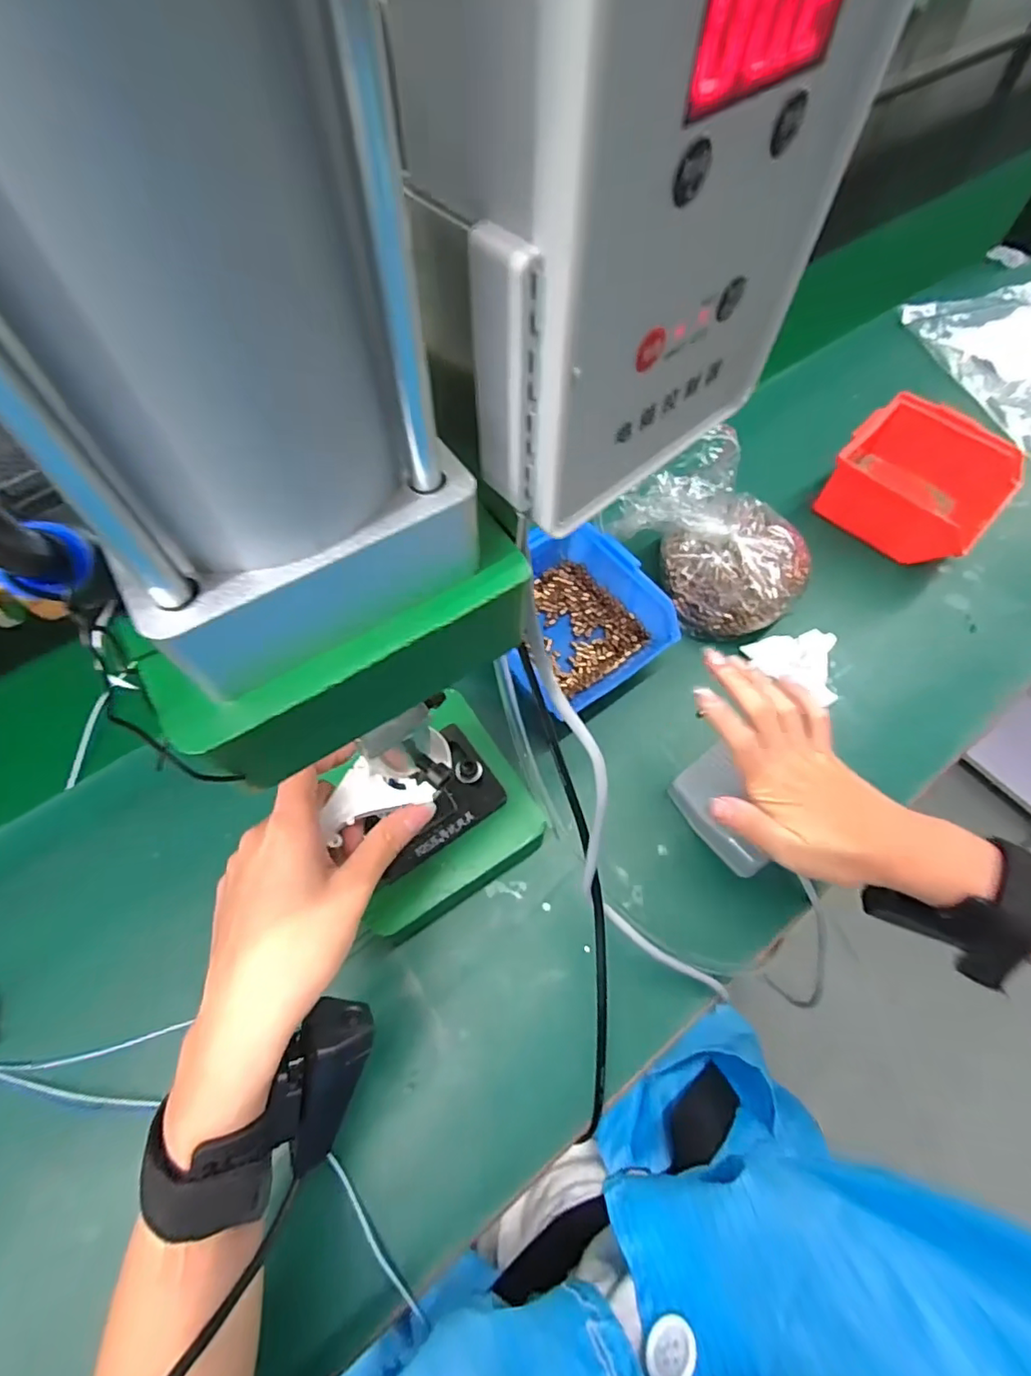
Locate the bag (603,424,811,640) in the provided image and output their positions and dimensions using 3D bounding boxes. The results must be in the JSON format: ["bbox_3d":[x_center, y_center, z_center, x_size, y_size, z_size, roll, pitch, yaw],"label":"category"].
[{"bbox_3d":[0.172,-0.126,0.453,0.139,0.118,0.130,41,70,19],"label":"bag"}]

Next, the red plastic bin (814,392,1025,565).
[{"bbox_3d":[0.364,-0.186,0.518,0.133,0.062,0.126,-41,70,-18],"label":"red plastic bin"}]

